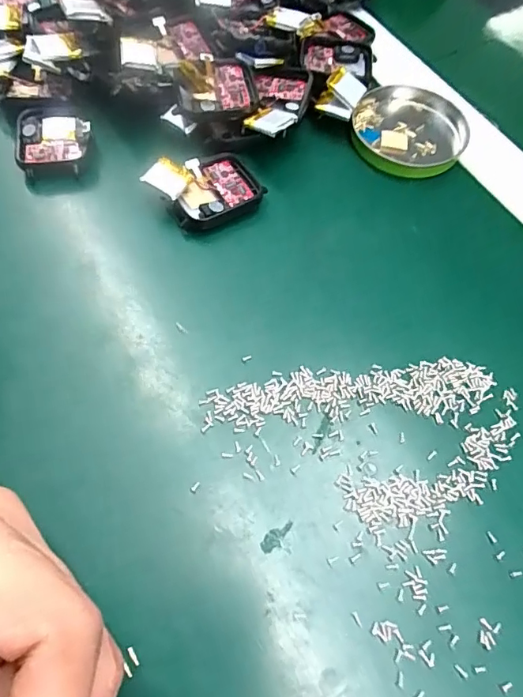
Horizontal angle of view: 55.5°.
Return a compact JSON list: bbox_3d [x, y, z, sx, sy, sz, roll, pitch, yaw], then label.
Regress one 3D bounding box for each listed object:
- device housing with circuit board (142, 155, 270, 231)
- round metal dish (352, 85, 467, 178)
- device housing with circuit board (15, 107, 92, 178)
[{"bbox_3d":[-0.028,-0.082,0.252,0.054,0.018,0.036,-17,65,-12],"label":"device housing with circuit board"},{"bbox_3d":[0.086,-0.127,0.289,0.064,0.007,0.064,2,62,-3],"label":"round metal dish"},{"bbox_3d":[-0.110,-0.111,0.266,0.037,0.011,0.041,-7,63,-8],"label":"device housing with circuit board"}]

